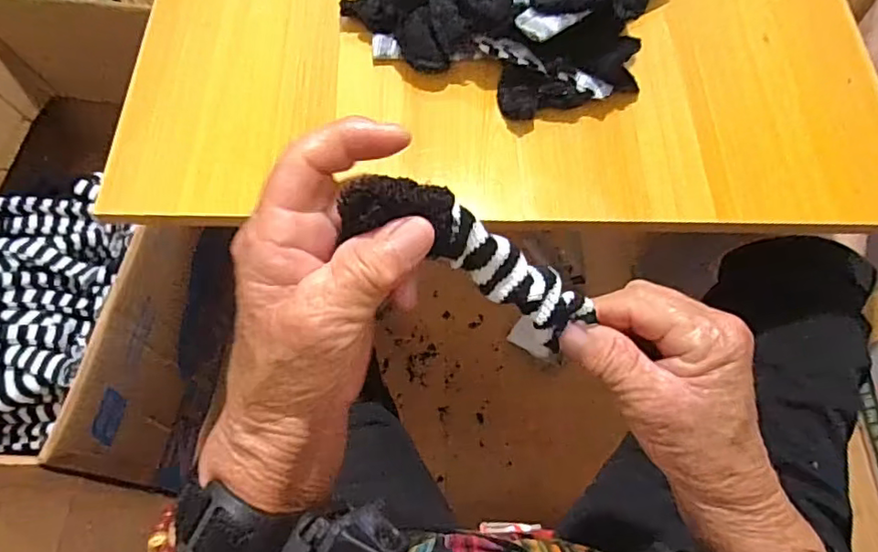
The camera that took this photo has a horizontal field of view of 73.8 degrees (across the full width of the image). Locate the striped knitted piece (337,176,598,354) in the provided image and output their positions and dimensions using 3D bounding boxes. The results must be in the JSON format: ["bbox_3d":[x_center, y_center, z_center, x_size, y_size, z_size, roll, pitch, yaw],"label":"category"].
[{"bbox_3d":[0.016,-0.007,0.249,0.128,0.020,0.027,30,62,-29],"label":"striped knitted piece"}]

